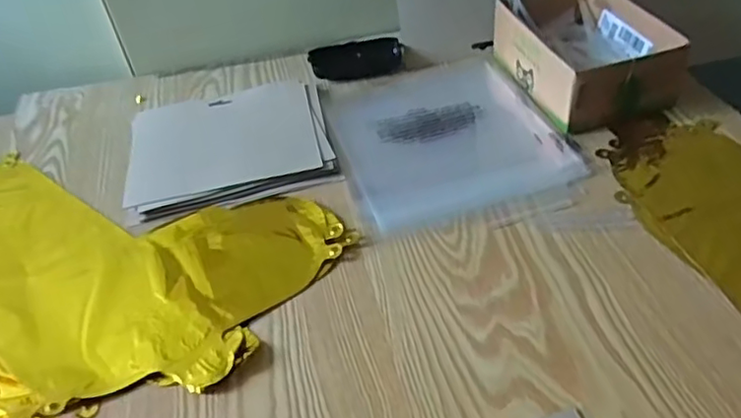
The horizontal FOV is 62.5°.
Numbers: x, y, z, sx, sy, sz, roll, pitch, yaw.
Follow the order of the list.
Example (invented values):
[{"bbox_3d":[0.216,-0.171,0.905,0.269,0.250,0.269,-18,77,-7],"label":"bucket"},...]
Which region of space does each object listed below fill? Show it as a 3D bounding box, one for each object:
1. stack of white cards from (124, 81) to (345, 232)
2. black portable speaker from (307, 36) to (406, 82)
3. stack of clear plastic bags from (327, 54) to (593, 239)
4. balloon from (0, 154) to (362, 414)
[{"bbox_3d":[-0.147,-0.068,0.639,0.205,0.012,0.187,-15,42,-8],"label":"stack of white cards"},{"bbox_3d":[-0.016,-0.180,0.735,0.111,0.029,0.037,-6,42,2],"label":"black portable speaker"},{"bbox_3d":[0.072,-0.080,0.632,0.214,0.008,0.245,-16,42,-9],"label":"stack of clear plastic bags"},{"bbox_3d":[-0.263,0.044,0.527,0.436,0.015,0.224,9,44,18],"label":"balloon"}]

